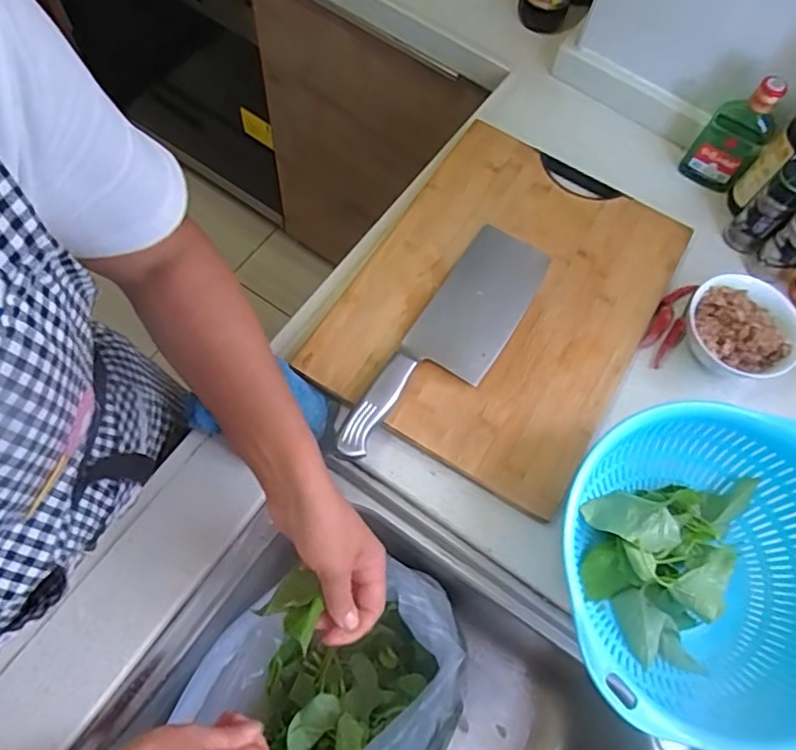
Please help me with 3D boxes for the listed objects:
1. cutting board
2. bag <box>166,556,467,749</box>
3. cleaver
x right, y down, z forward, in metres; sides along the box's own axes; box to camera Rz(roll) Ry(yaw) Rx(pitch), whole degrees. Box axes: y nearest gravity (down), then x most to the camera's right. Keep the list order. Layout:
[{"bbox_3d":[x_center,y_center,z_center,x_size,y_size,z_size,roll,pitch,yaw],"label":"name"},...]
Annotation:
[{"bbox_3d":[0.110,-0.083,0.618,0.277,0.020,0.382,30,68,8],"label":"cutting board"},{"bbox_3d":[-0.087,0.340,0.558,0.223,0.157,0.334,36,71,12],"label":"bag"},{"bbox_3d":[0.052,-0.034,0.574,0.086,0.038,0.297,31,68,8],"label":"cleaver"}]

